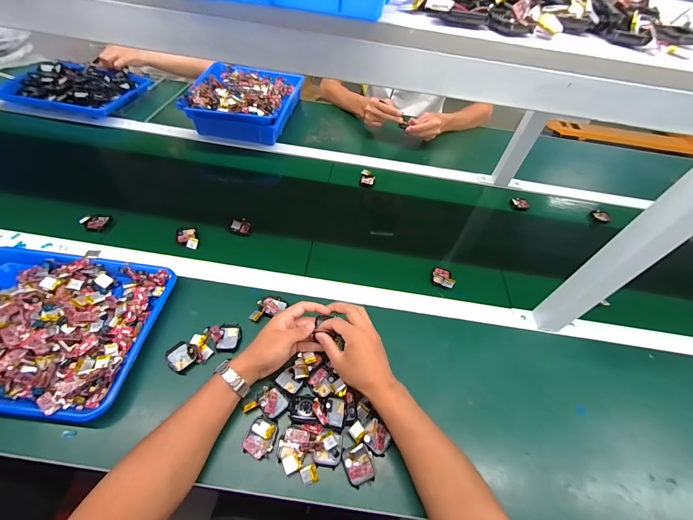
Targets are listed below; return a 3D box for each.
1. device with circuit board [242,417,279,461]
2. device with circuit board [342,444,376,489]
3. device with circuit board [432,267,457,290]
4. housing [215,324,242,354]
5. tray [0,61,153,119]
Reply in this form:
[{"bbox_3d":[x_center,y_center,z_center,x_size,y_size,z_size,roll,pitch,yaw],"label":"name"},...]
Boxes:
[{"bbox_3d":[-0.118,0.245,0.430,0.038,0.010,0.049,16,52,7],"label":"device with circuit board"},{"bbox_3d":[0.018,0.276,0.421,0.037,0.019,0.045,-12,54,-15],"label":"device with circuit board"},{"bbox_3d":[0.197,0.035,0.634,0.044,0.015,0.045,20,52,10],"label":"device with circuit board"},{"bbox_3d":[-0.192,0.130,0.518,0.036,0.014,0.046,2,52,-5],"label":"housing"},{"bbox_3d":[-0.799,-0.517,0.926,0.324,0.041,0.243,9,51,1],"label":"tray"}]

